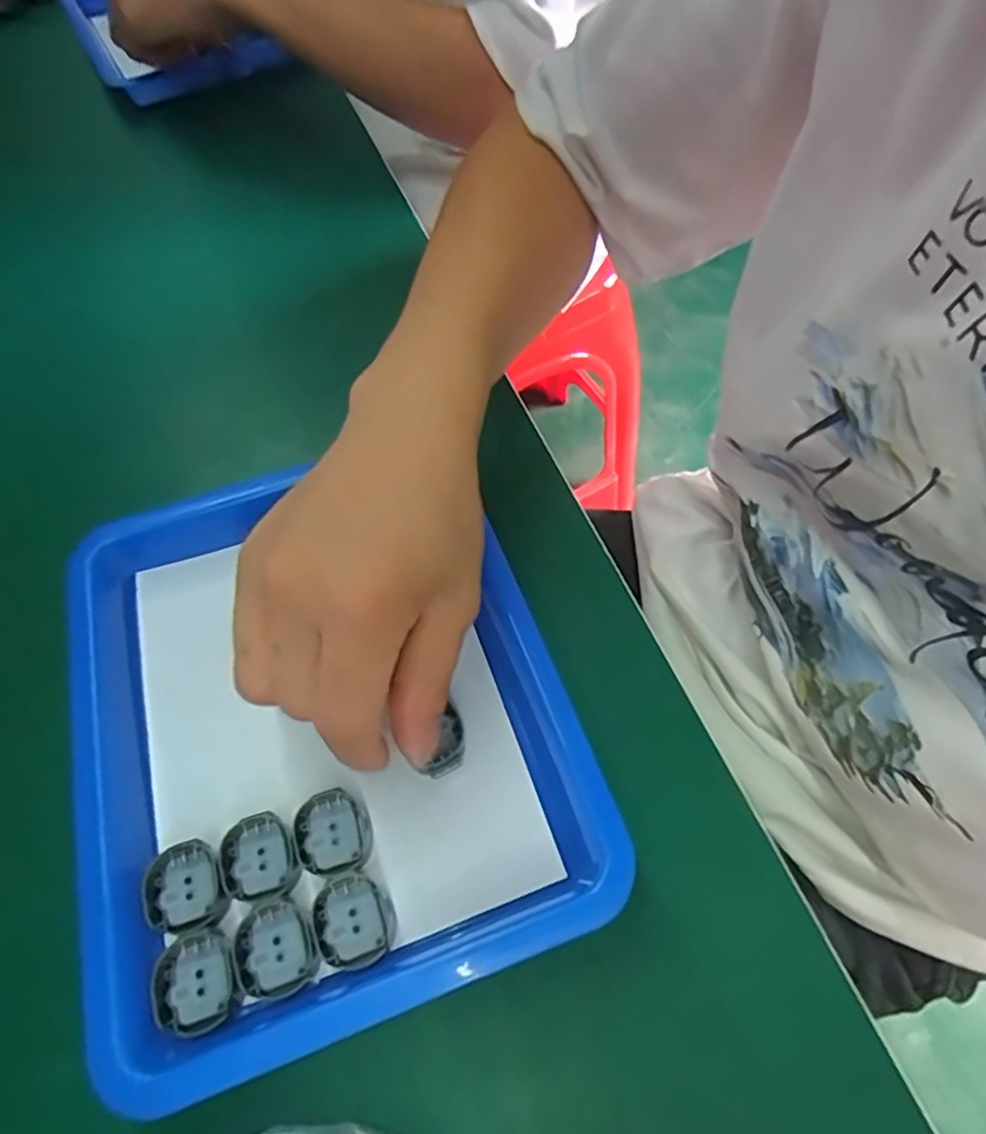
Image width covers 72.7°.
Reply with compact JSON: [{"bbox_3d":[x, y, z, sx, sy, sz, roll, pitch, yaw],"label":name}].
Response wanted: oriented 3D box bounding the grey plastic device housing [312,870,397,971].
[{"bbox_3d":[-0.047,0.120,0.227,0.025,0.007,0.028,-26,61,-12],"label":"grey plastic device housing"}]

